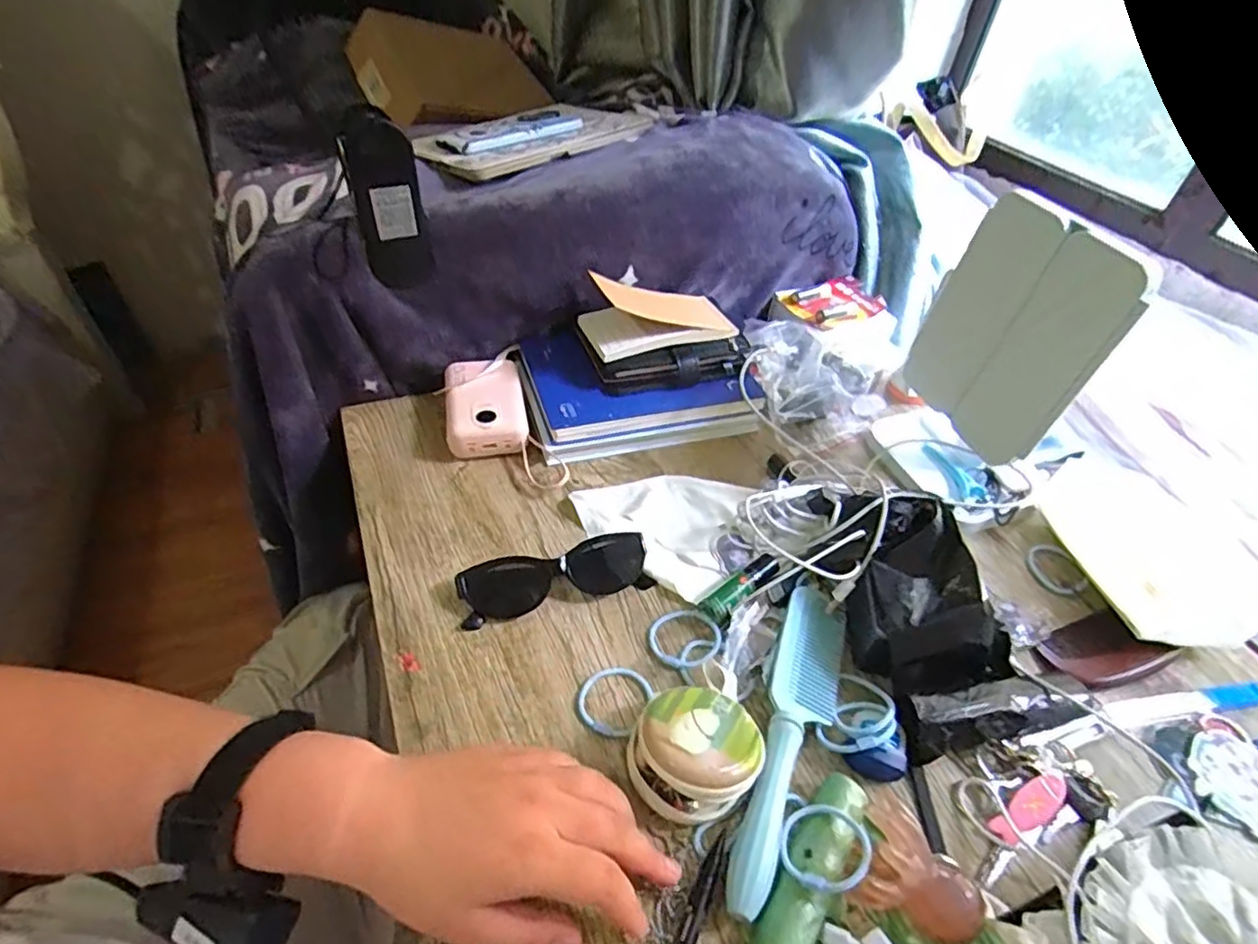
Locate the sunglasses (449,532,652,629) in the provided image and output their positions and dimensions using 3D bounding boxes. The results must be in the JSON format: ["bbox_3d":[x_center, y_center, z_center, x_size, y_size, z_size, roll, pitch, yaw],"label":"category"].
[{"bbox_3d":[-0.053,0.077,0.470,0.138,0.027,0.040,-11,48,-16],"label":"sunglasses"}]

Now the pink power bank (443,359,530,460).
[{"bbox_3d":[-0.131,-0.062,0.584,0.069,0.032,0.105,-6,47,-12],"label":"pink power bank"}]

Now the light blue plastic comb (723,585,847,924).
[{"bbox_3d":[0.103,0.159,0.397,0.043,0.021,0.215,19,47,12],"label":"light blue plastic comb"}]

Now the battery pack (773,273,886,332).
[{"bbox_3d":[0.235,-0.192,0.736,0.108,0.025,0.072,-16,48,-22],"label":"battery pack"}]

